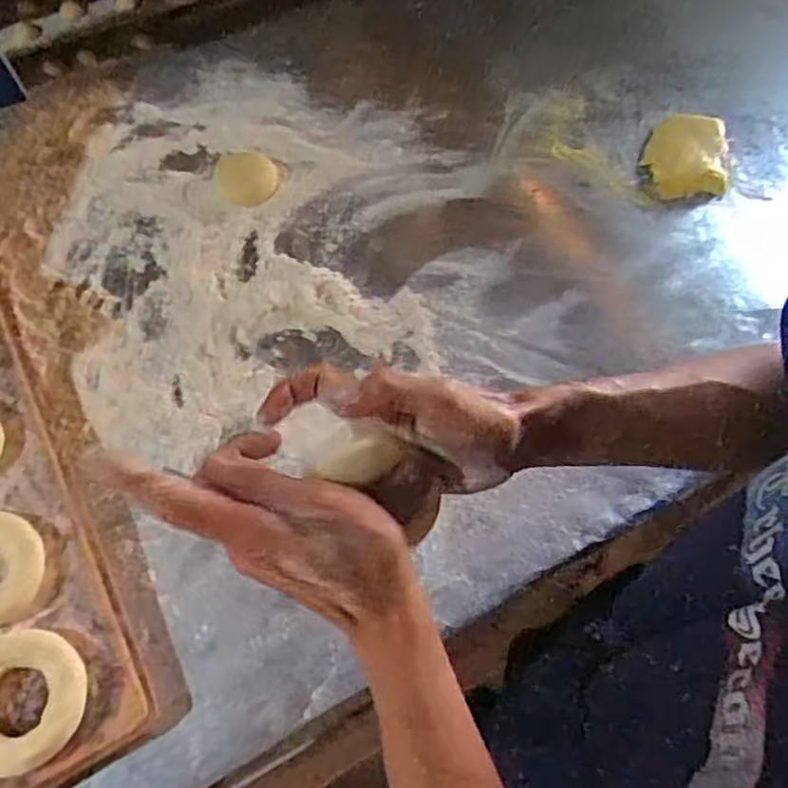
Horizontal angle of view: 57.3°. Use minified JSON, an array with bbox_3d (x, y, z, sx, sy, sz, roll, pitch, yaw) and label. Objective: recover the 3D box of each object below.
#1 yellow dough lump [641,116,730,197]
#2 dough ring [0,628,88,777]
[{"bbox_3d":[0.274,-0.228,0.675,0.075,0.018,0.108,7,62,3],"label":"yellow dough lump"},{"bbox_3d":[-0.219,0.178,0.420,0.072,0.010,0.075,0,61,-1],"label":"dough ring"}]

